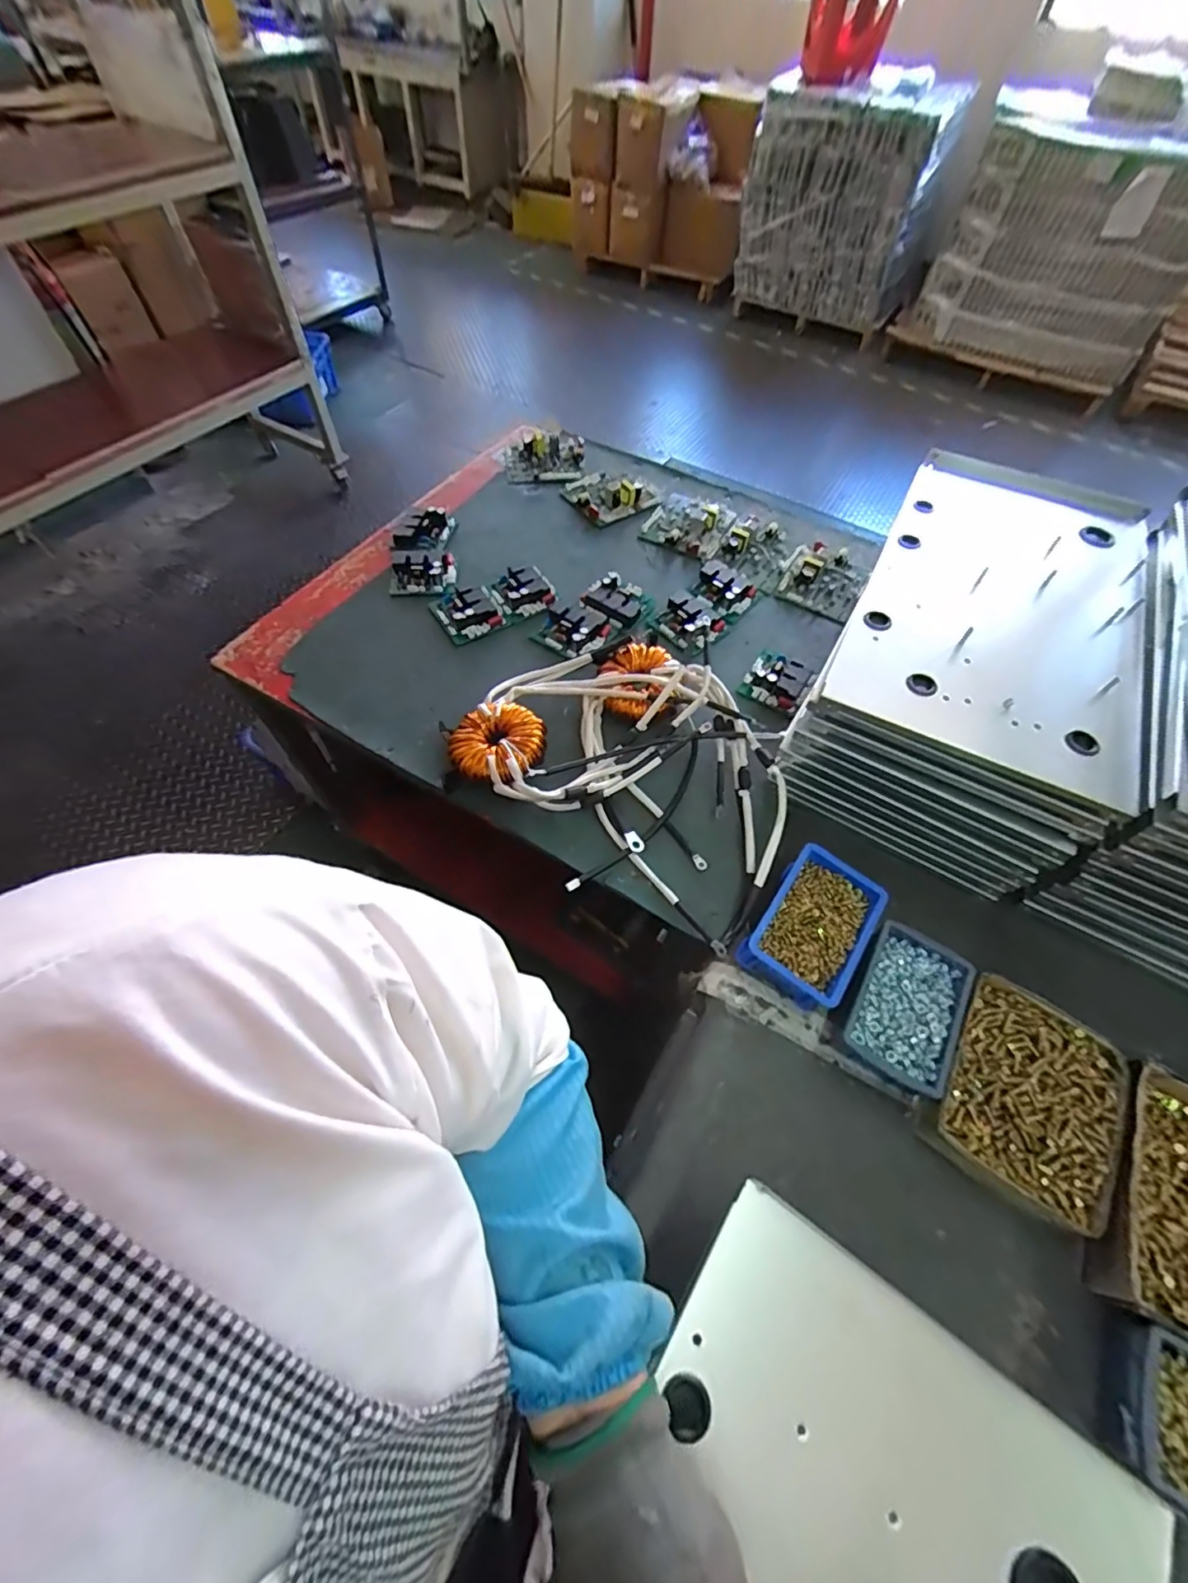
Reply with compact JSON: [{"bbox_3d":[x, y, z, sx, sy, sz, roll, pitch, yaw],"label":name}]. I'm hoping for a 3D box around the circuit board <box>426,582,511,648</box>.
[{"bbox_3d":[-0.189,-0.273,0.869,0.089,0.024,0.094,-28,63,-18],"label":"circuit board"}]

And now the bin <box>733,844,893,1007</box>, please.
[{"bbox_3d":[0.232,0.142,0.620,0.104,0.058,0.151,33,63,17],"label":"bin"}]

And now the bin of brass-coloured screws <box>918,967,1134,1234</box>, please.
[{"bbox_3d":[0.414,0.290,0.560,0.150,0.039,0.190,32,62,17],"label":"bin of brass-coloured screws"}]

